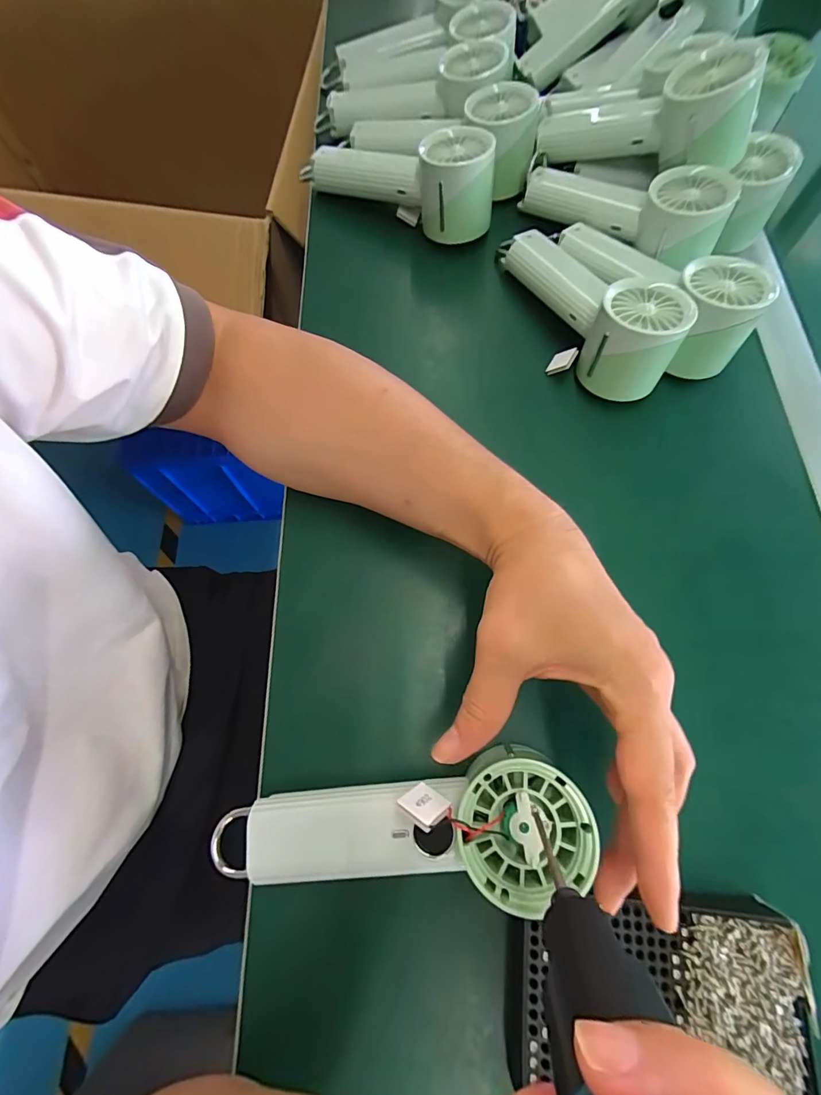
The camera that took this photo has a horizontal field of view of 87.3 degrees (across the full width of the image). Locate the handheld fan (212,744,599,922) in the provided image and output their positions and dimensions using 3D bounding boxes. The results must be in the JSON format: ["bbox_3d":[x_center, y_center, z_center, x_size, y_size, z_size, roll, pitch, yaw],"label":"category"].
[{"bbox_3d":[-0.009,0.142,0.219,0.187,0.026,0.062,-10,70,12],"label":"handheld fan"}]

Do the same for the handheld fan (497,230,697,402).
[{"bbox_3d":[0.141,-0.197,0.338,0.064,0.066,0.175,-21,72,-7],"label":"handheld fan"}]

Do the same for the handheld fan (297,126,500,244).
[{"bbox_3d":[-0.017,-0.333,0.382,0.189,0.065,0.066,27,73,9],"label":"handheld fan"}]

